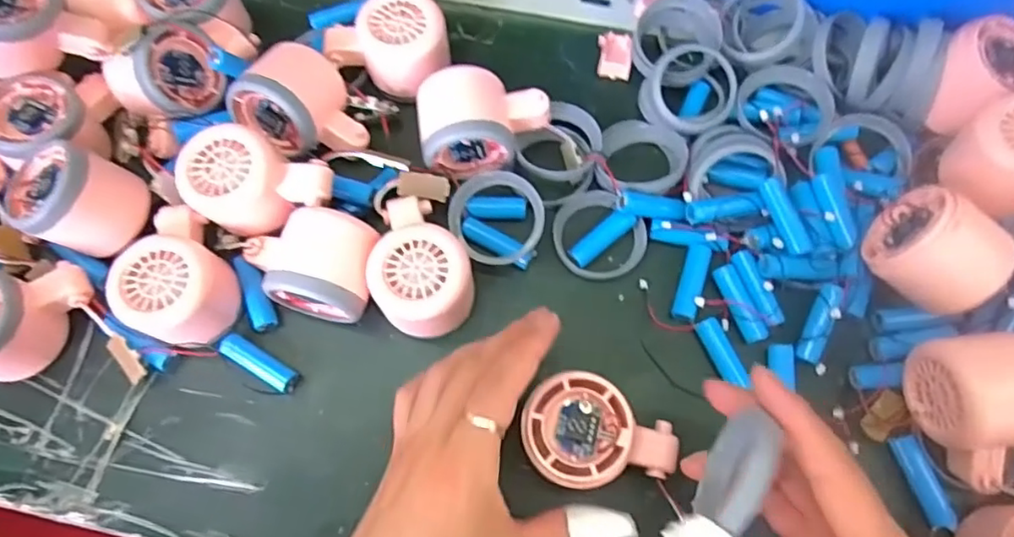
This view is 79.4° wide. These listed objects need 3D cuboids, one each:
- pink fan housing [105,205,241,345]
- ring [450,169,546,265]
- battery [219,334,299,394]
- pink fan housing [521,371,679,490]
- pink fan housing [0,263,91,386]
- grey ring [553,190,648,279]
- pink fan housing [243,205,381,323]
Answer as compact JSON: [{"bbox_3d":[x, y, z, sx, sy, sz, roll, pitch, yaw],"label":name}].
[{"bbox_3d":[-0.193,0.004,0.366,0.056,0.049,0.079,10,71,4],"label":"pink fan housing"},{"bbox_3d":[-0.006,-0.033,0.388,0.060,0.015,0.056,0,71,1],"label":"ring"},{"bbox_3d":[-0.151,0.056,0.369,0.051,0.014,0.014,29,74,10],"label":"battery"},{"bbox_3d":[0.050,0.090,0.326,0.083,0.023,0.055,16,72,6],"label":"pink fan housing"},{"bbox_3d":[-0.296,0.024,0.360,0.065,0.052,0.074,27,73,10],"label":"pink fan housing"},{"bbox_3d":[0.060,-0.021,0.401,0.056,0.009,0.059,0,71,1],"label":"grey ring"},{"bbox_3d":[-0.118,-0.004,0.372,0.082,0.049,0.058,14,72,6],"label":"pink fan housing"}]

